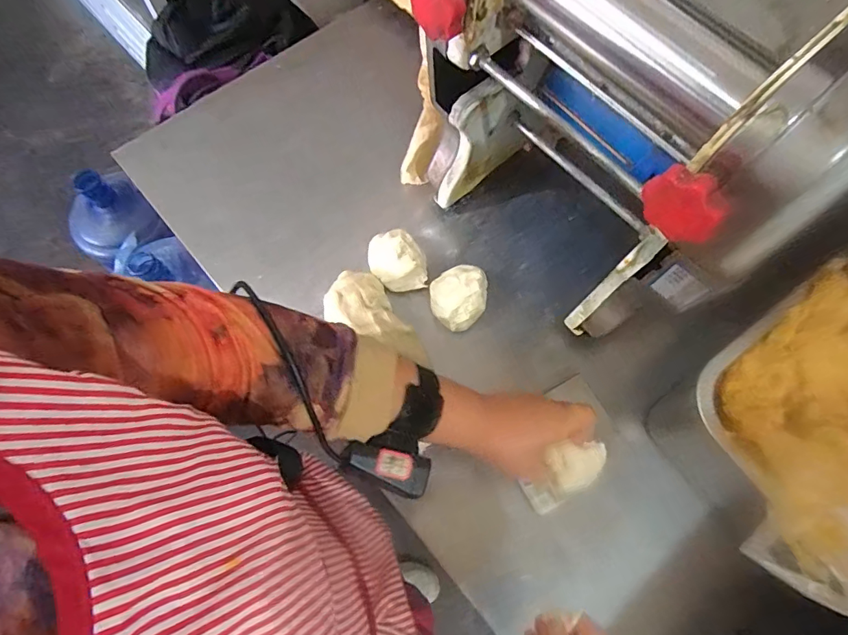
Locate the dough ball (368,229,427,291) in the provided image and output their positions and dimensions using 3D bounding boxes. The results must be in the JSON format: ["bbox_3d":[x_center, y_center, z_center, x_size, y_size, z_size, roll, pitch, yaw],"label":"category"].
[{"bbox_3d":[-0.032,-0.066,0.569,0.064,0.048,0.069,1,71,-2],"label":"dough ball"}]

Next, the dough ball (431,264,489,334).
[{"bbox_3d":[0.039,-0.022,0.545,0.061,0.050,0.072,2,71,-1],"label":"dough ball"}]

